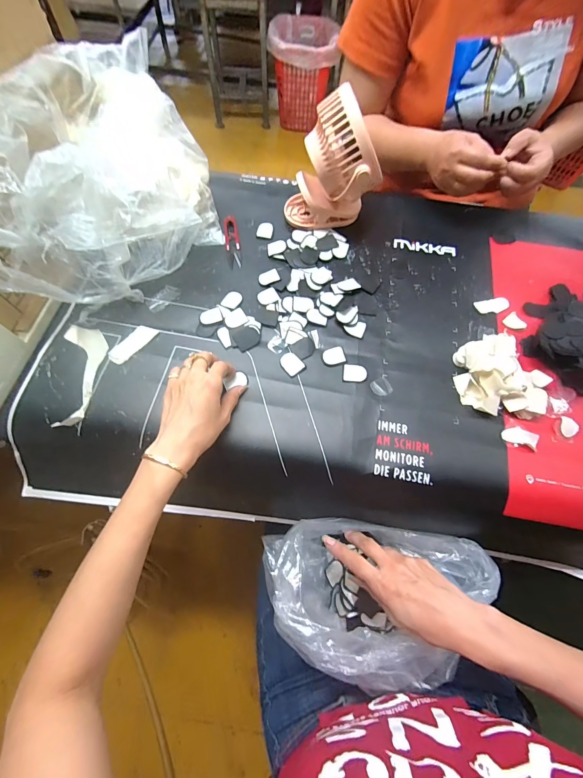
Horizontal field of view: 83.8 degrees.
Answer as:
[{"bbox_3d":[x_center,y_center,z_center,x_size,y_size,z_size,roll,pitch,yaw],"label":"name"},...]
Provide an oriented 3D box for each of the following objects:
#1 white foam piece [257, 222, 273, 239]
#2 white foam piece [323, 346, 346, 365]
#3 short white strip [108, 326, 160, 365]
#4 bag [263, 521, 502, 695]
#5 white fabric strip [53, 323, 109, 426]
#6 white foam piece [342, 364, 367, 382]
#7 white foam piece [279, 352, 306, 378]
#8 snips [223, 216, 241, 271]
[{"bbox_3d":[-0.043,-0.266,0.544,0.026,0.004,0.034,10,67,3],"label":"white foam piece"},{"bbox_3d":[0.059,-0.046,0.452,0.030,0.004,0.025,-14,68,-7],"label":"white foam piece"},{"bbox_3d":[-0.222,-0.064,0.452,0.029,0.004,0.070,35,71,12],"label":"short white strip"},{"bbox_3d":[0.111,0.247,0.387,0.277,0.110,0.162,2,67,-1],"label":"bag"},{"bbox_3d":[-0.275,-0.023,0.429,0.056,0.007,0.142,-7,67,-5],"label":"white fabric strip"},{"bbox_3d":[0.086,-0.022,0.441,0.032,0.004,0.027,6,67,1],"label":"white foam piece"},{"bbox_3d":[0.000,-0.034,0.447,0.028,0.004,0.035,-35,72,-15],"label":"white foam piece"},{"bbox_3d":[-0.095,-0.238,0.527,0.022,0.012,0.099,-9,68,-5],"label":"snips"}]

